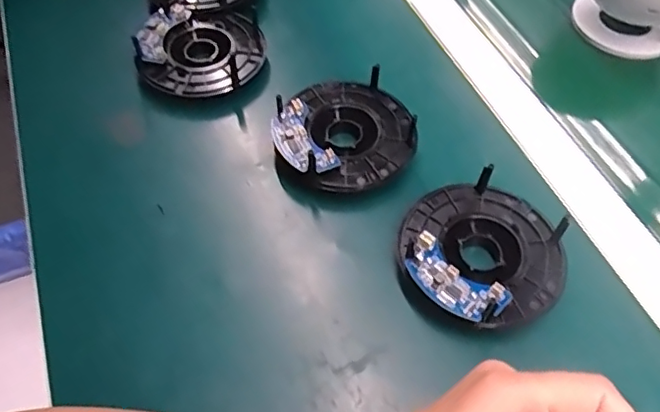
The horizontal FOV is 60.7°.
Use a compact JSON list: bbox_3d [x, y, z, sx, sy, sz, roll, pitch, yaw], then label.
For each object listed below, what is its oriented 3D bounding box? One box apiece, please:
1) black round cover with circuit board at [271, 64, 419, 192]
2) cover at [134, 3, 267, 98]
[{"bbox_3d":[0.010,-0.055,0.409,0.097,0.030,0.097,0,58,0],"label":"black round cover with circuit board"},{"bbox_3d":[-0.104,-0.126,0.457,0.098,0.033,0.086,-13,58,-8],"label":"cover"}]

